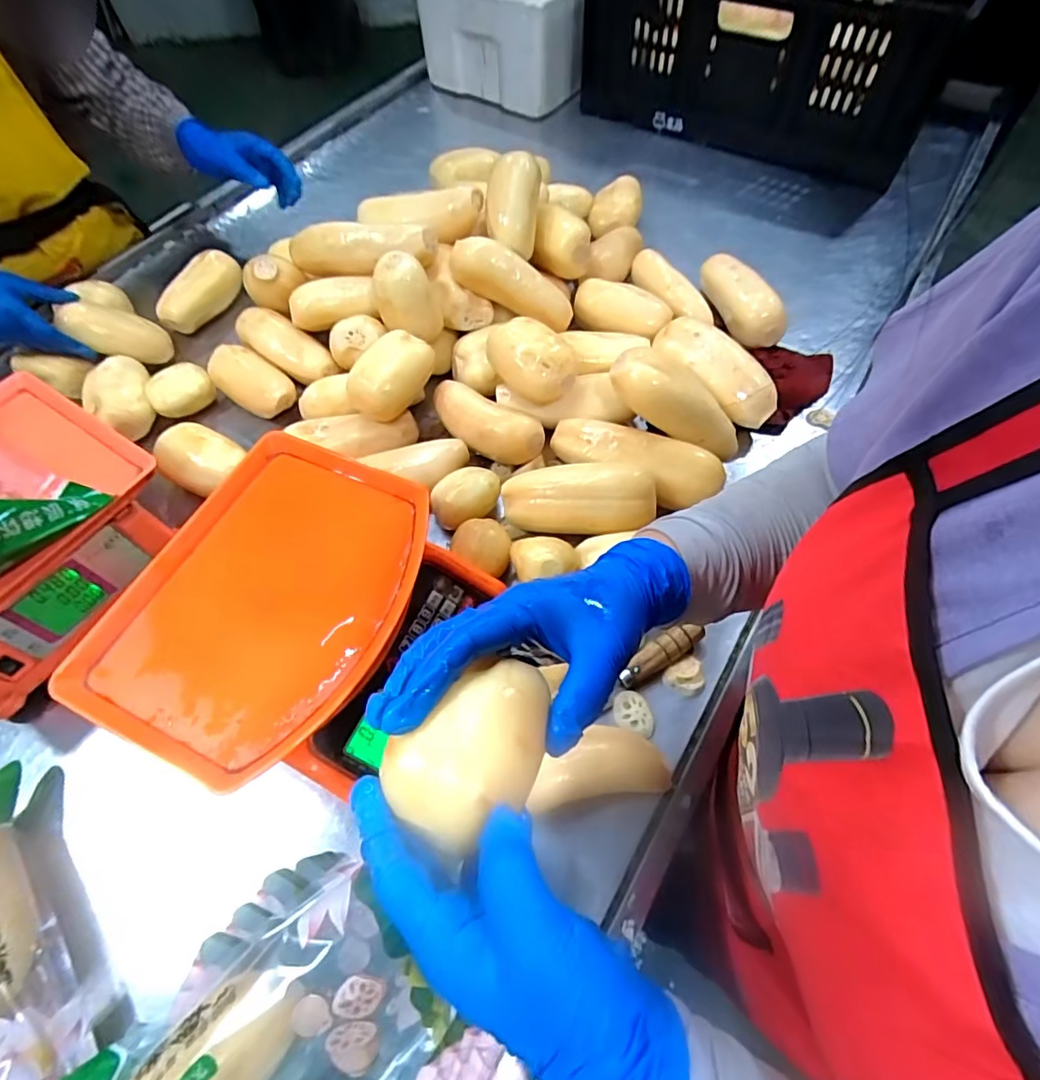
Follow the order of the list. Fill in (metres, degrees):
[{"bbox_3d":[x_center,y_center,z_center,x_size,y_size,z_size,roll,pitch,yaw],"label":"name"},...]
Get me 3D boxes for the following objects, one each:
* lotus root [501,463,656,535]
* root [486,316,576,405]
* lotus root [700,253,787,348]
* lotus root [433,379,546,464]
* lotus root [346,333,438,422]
[{"bbox_3d":[0.060,-0.046,0.576,0.158,0.052,0.077,-1,61,2],"label":"lotus root"},{"bbox_3d":[0.013,-0.207,0.632,0.100,0.067,0.085,-3,61,1],"label":"root"},{"bbox_3d":[0.301,-0.331,0.734,0.054,0.049,0.154,-14,61,-5],"label":"lotus root"},{"bbox_3d":[-0.045,-0.140,0.640,0.152,0.045,0.068,33,68,19],"label":"lotus root"},{"bbox_3d":[-0.148,-0.189,0.630,0.066,0.055,0.105,33,67,19],"label":"lotus root"}]

